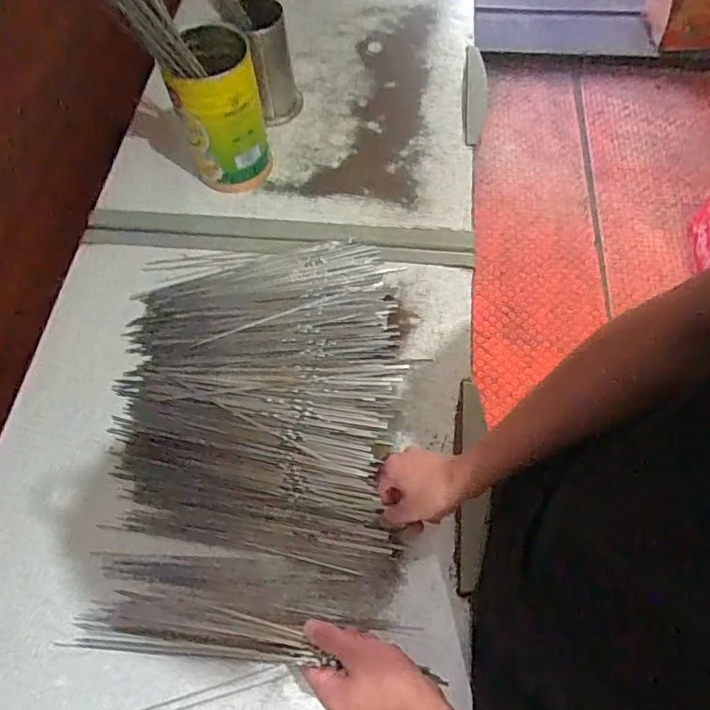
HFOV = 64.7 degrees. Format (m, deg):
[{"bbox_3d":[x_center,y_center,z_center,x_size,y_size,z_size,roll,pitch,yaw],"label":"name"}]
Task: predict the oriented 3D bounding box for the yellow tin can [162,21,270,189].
[{"bbox_3d":[-0.206,-0.376,0.883,0.121,0.210,0.123,-6,62,-1],"label":"yellow tin can"}]

